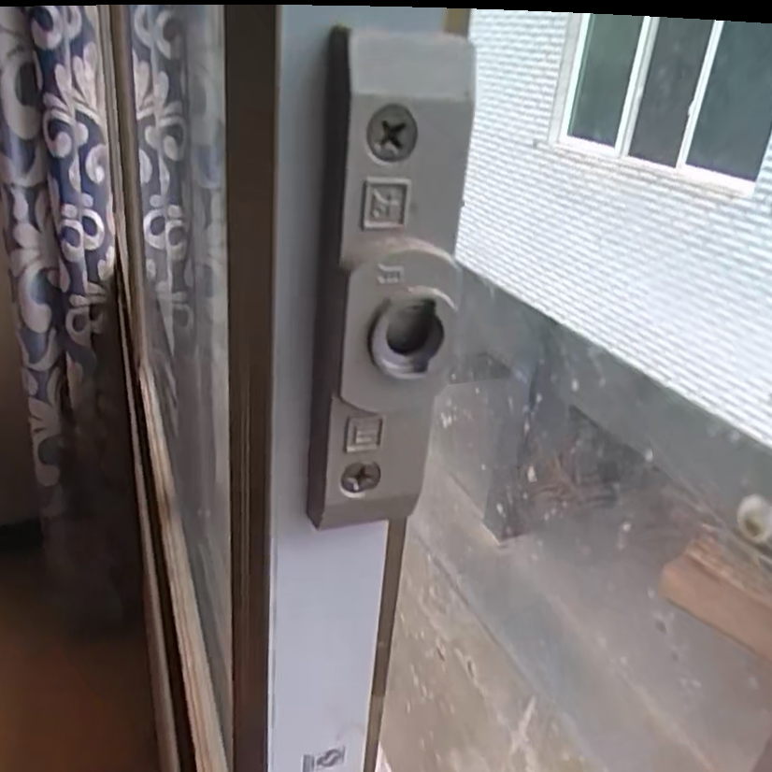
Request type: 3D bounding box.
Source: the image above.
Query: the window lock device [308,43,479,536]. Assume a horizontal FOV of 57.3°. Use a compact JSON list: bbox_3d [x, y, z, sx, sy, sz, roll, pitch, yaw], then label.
[{"bbox_3d":[0.000,-0.011,0.118,0.022,0.084,0.009,-2,28,-16],"label":"window lock device"}]

